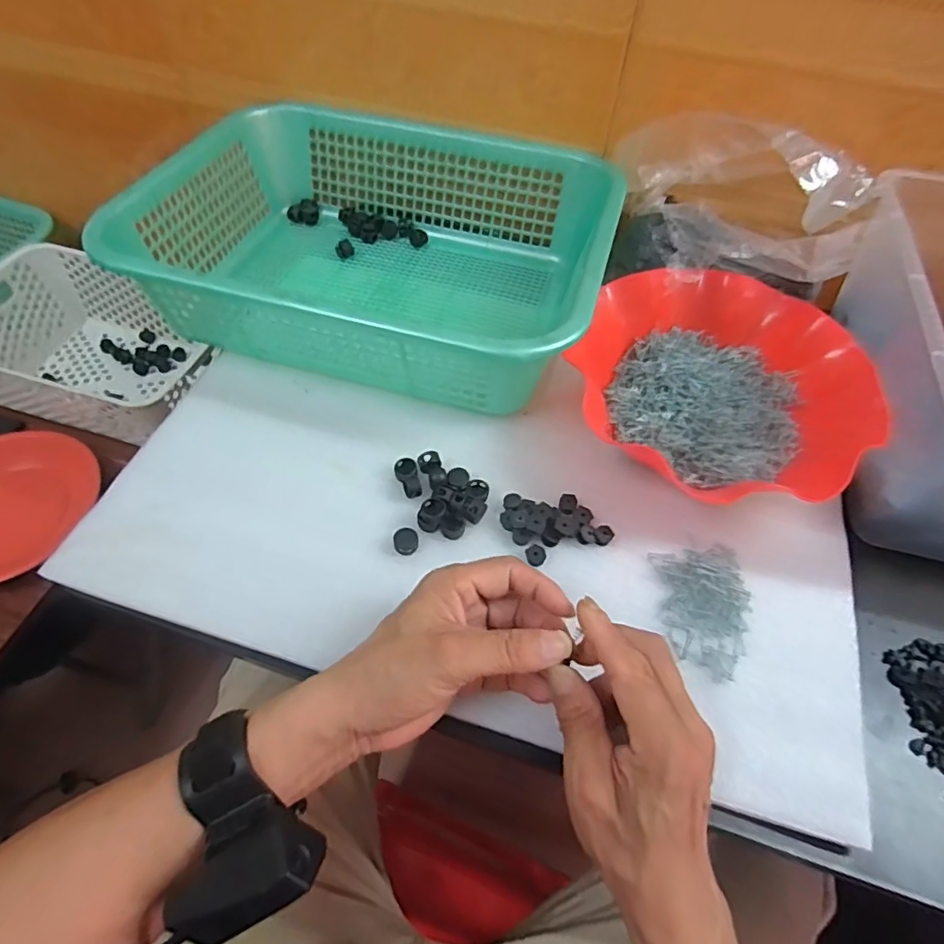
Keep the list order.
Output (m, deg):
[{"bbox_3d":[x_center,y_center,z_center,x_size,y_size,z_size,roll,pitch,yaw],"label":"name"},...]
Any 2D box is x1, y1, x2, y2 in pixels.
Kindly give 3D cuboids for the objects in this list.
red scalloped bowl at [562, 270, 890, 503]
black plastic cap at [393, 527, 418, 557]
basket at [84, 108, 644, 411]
[{"bbox_3d":[0.193,-0.063,0.448,0.197,0.066,0.212,1,55,-1],"label":"red scalloped bowl"},{"bbox_3d":[-0.046,0.048,0.401,0.017,0.008,0.018,1,55,-1],"label":"black plastic cap"},{"bbox_3d":[-0.075,-0.202,0.521,0.384,0.103,0.284,17,56,10],"label":"basket"}]

